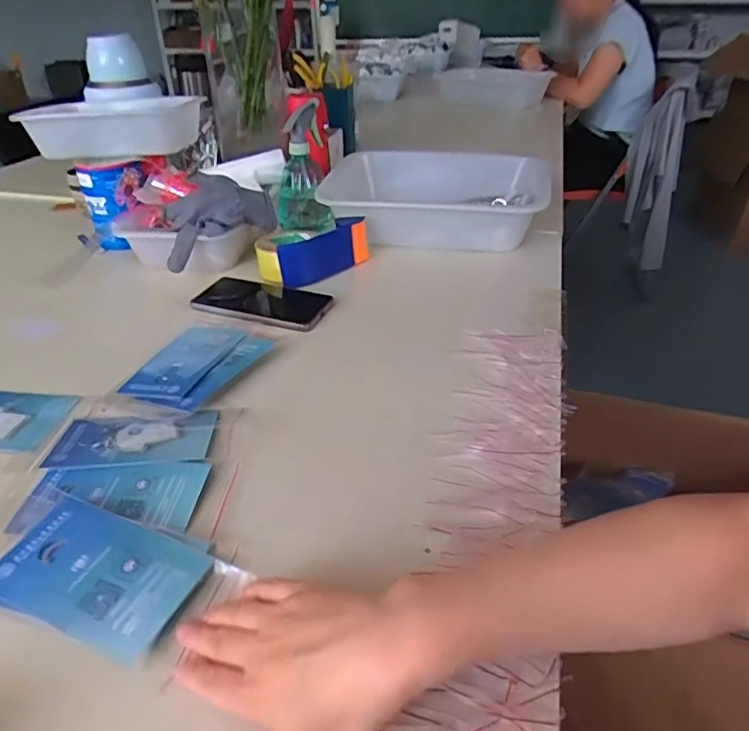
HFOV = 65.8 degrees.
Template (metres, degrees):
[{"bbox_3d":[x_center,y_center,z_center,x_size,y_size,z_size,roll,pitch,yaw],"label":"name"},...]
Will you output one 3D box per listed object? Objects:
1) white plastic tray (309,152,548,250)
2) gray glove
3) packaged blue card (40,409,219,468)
[{"bbox_3d":[0.085,-0.261,0.896,0.347,0.077,0.249,2,34,4],"label":"white plastic tray"},{"bbox_3d":[-0.218,-0.206,0.806,0.155,0.083,0.105,-12,36,-17],"label":"gray glove"},{"bbox_3d":[-0.213,0.063,0.514,0.135,0.008,0.075,-3,34,-4],"label":"packaged blue card"}]

